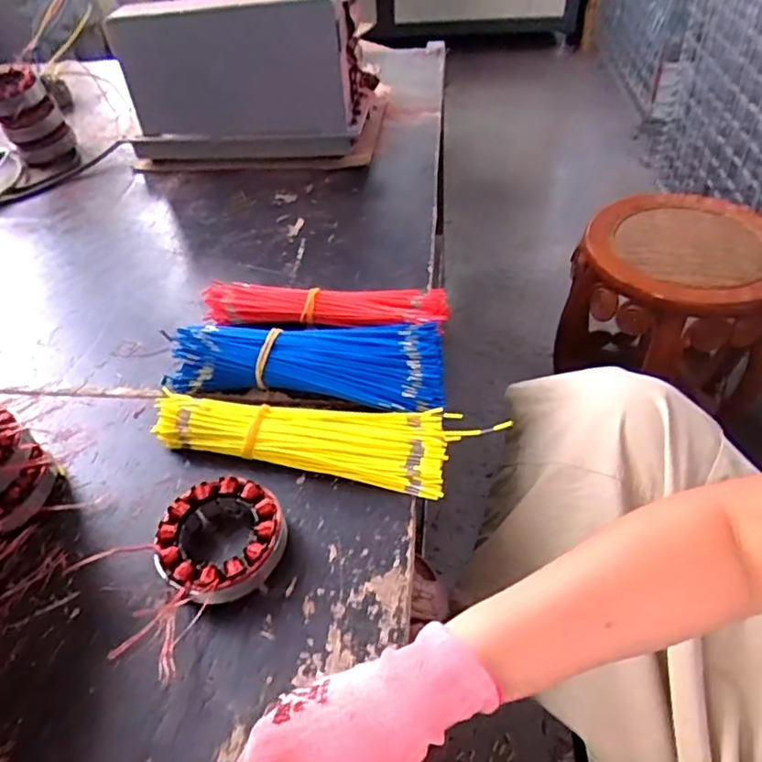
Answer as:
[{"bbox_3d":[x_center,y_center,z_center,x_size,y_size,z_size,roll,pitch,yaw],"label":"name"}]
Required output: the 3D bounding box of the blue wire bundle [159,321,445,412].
[{"bbox_3d":[-0.064,-0.022,0.552,0.243,0.043,0.093,5,46,10],"label":"blue wire bundle"}]

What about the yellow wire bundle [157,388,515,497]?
[{"bbox_3d":[-0.048,0.040,0.499,0.269,0.033,0.073,7,47,13],"label":"yellow wire bundle"}]

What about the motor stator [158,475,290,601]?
[{"bbox_3d":[-0.112,0.115,0.435,0.088,0.032,0.086,7,47,12],"label":"motor stator"}]

